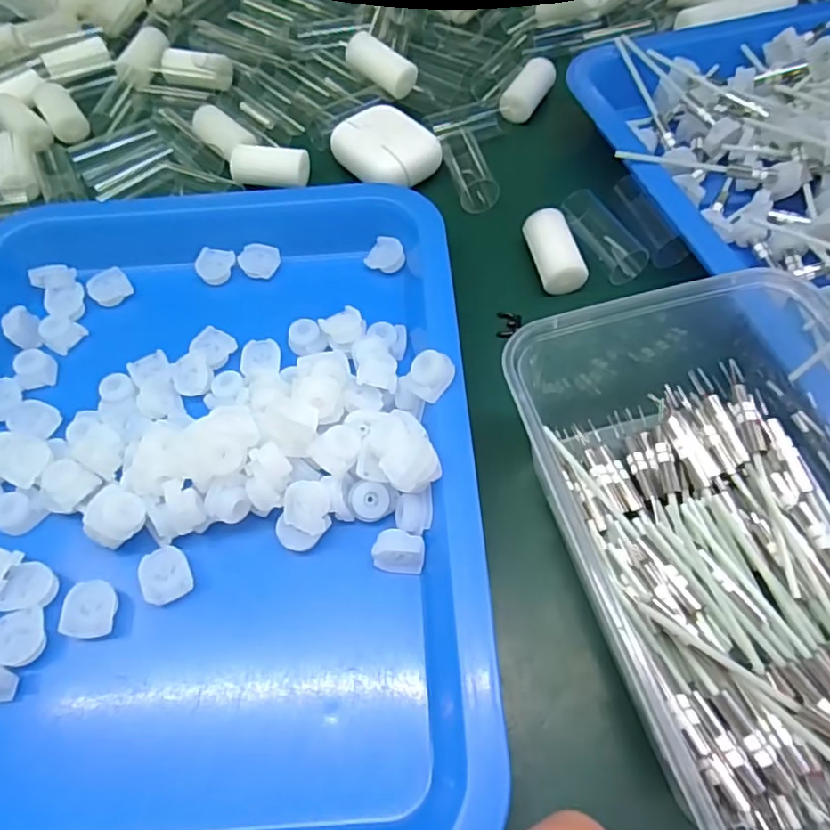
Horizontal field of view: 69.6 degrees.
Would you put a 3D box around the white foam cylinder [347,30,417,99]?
[{"bbox_3d":[-0.020,-0.204,0.346,0.044,0.015,0.017,36,64,3],"label":"white foam cylinder"}]

